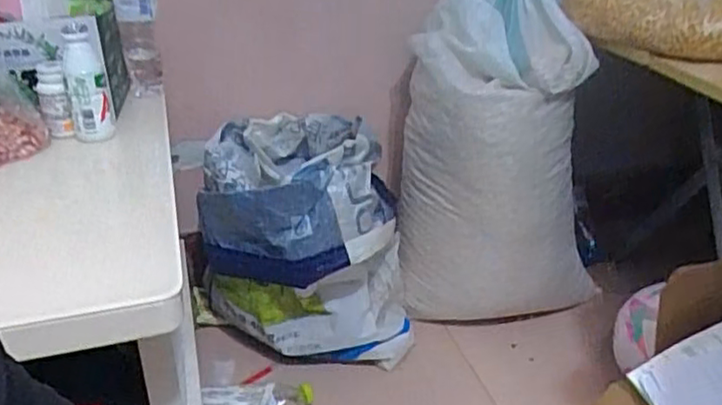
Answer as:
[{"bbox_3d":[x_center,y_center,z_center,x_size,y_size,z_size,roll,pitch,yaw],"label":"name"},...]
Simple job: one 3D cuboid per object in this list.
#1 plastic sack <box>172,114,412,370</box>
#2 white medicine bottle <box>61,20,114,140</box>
[{"bbox_3d":[-0.124,0.055,1.149,0.293,0.387,0.418,-17,32,-27],"label":"plastic sack"},{"bbox_3d":[-0.372,-0.161,0.893,0.050,0.152,0.063,-11,29,-19],"label":"white medicine bottle"}]

